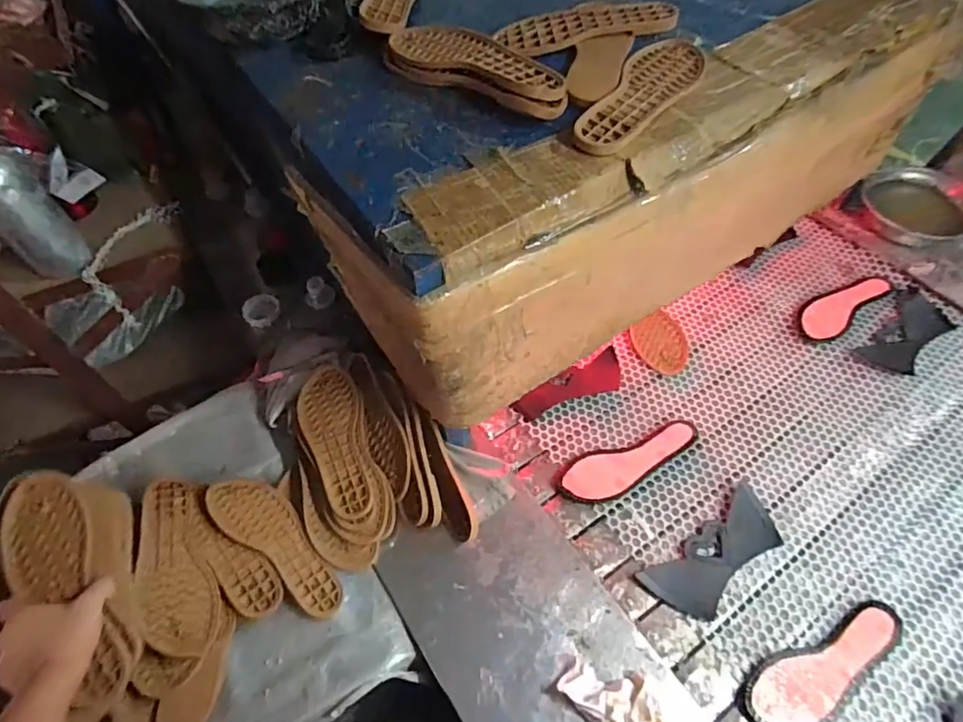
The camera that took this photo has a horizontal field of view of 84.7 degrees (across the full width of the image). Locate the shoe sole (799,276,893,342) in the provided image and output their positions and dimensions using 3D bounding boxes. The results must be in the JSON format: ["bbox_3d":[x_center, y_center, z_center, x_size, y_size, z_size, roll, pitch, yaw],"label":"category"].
[{"bbox_3d":[0.670,-0.109,0.980,0.225,0.011,0.077,-33,61,-19],"label":"shoe sole"}]

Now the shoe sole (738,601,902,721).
[{"bbox_3d":[0.430,0.383,0.653,0.231,0.014,0.079,-21,58,-12],"label":"shoe sole"}]

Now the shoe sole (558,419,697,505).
[{"bbox_3d":[0.232,0.157,0.815,0.232,0.018,0.083,-16,57,-9],"label":"shoe sole"}]

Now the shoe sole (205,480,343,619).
[{"bbox_3d":[-0.277,0.243,0.726,0.240,0.009,0.082,36,46,14],"label":"shoe sole"}]

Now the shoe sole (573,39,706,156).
[{"bbox_3d":[0.194,-0.318,0.626,0.080,0.014,0.263,26,59,19],"label":"shoe sole"}]

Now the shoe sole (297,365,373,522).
[{"bbox_3d":[-0.218,0.114,0.774,0.085,0.013,0.242,-11,60,-9],"label":"shoe sole"}]

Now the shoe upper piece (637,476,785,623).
[{"bbox_3d":[0.331,0.269,0.739,0.221,0.007,0.090,-32,61,-18],"label":"shoe upper piece"}]

